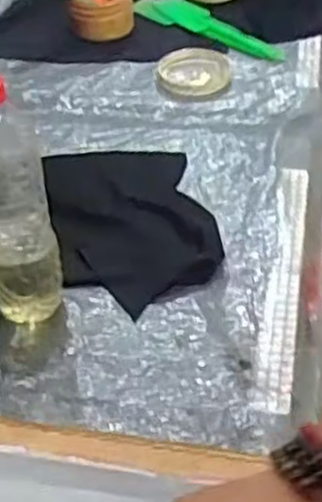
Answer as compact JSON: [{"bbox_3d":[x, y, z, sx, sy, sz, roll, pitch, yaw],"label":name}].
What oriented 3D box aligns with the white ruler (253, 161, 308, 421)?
[{"bbox_3d":[0.113,0.022,0.737,0.030,0.010,0.314,5,42,9],"label":"white ruler"}]

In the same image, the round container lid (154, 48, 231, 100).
[{"bbox_3d":[0.040,-0.232,1.021,0.094,0.019,0.104,-2,41,2],"label":"round container lid"}]

